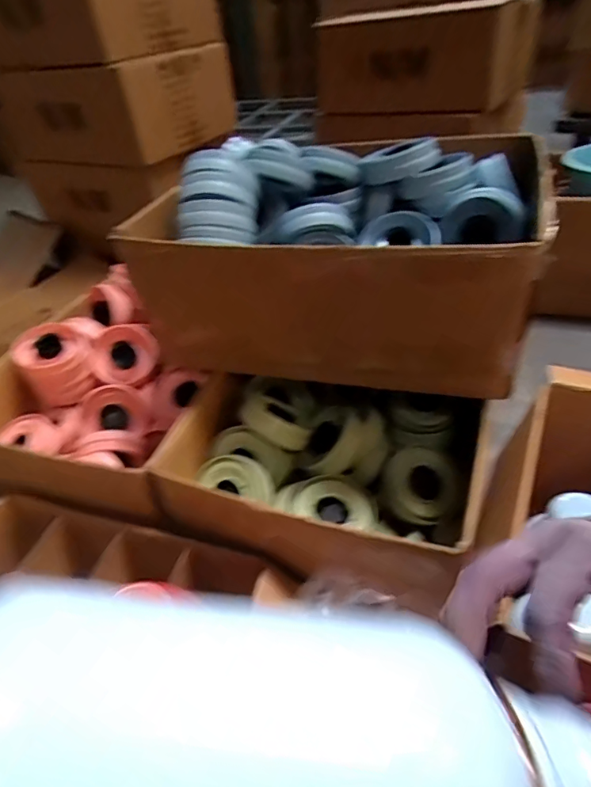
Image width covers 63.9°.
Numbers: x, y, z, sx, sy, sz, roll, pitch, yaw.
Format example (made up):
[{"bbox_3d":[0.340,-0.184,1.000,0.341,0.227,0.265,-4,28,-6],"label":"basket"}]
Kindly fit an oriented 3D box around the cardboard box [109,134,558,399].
[{"bbox_3d":[0.107,-0.263,0.862,0.579,0.291,0.503,10,43,21],"label":"cardboard box"}]

